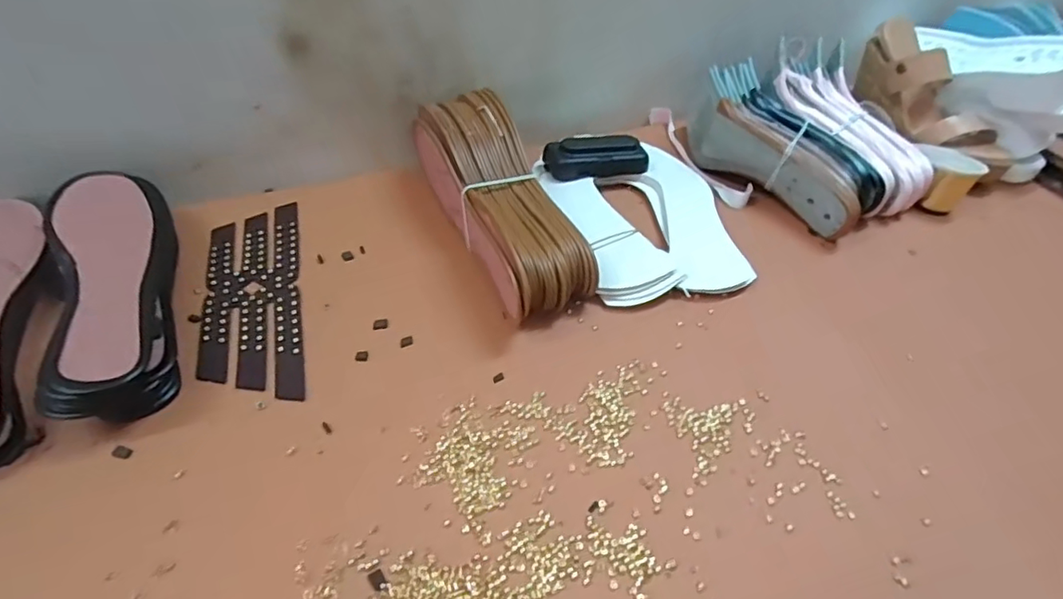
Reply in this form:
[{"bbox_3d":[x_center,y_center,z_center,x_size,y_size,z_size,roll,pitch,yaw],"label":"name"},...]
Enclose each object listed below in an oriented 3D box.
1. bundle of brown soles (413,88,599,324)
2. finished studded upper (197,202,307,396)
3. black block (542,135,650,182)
[{"bbox_3d":[-0.029,-0.085,0.504,0.084,0.086,0.236,-14,48,-22],"label":"bundle of brown soles"},{"bbox_3d":[-0.220,-0.006,0.456,0.069,0.009,0.210,-9,46,-15],"label":"finished studded upper"},{"bbox_3d":[0.069,-0.148,0.594,0.107,0.027,0.042,-4,45,-11],"label":"black block"}]

